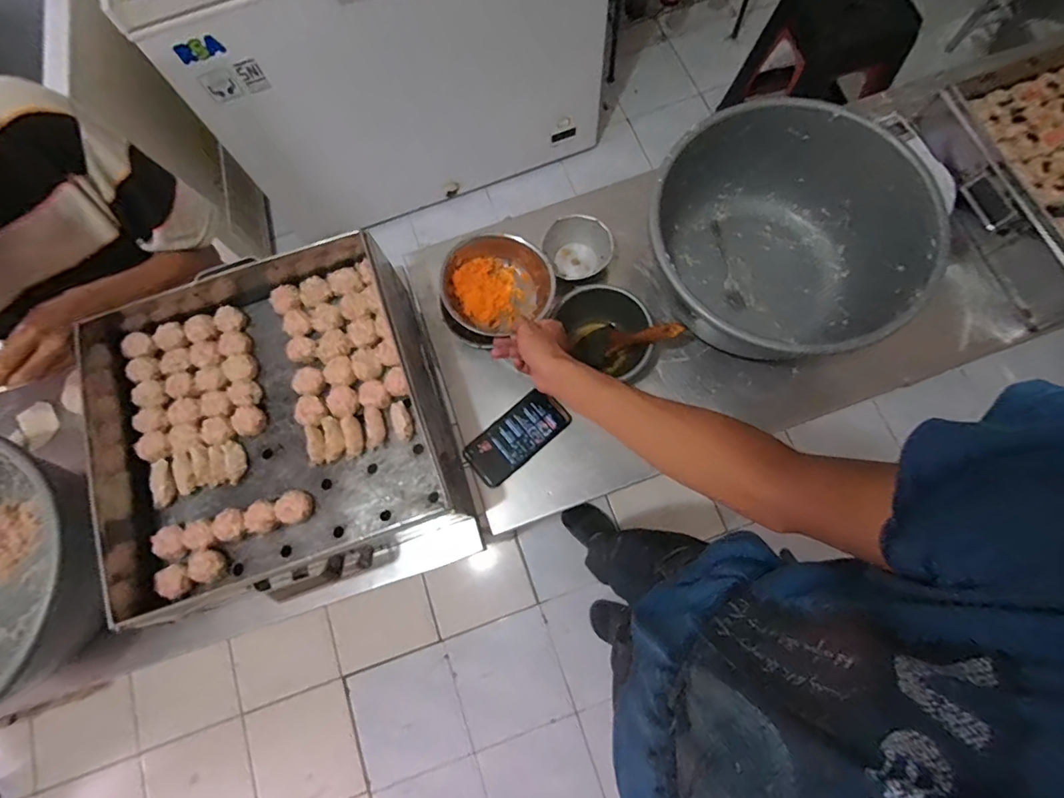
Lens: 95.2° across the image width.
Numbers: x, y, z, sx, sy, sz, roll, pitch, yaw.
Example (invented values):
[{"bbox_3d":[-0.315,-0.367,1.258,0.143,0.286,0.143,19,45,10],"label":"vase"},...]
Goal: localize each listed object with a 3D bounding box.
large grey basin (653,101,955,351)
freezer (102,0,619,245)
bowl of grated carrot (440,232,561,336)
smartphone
[{"bbox_3d":[0.342,-0.213,0.713,0.355,0.193,0.340,-1,75,3],"label":"large grey basin"},{"bbox_3d":[-0.363,-1.087,1.386,1.177,0.819,0.587,-20,75,-3],"label":"freezer"},{"bbox_3d":[-0.053,-0.165,0.705,0.152,0.054,0.156,0,76,-1],"label":"bowl of grated carrot"},{"bbox_3d":[-0.023,0.057,0.746,0.162,0.012,0.077,-40,77,-8],"label":"smartphone"}]

